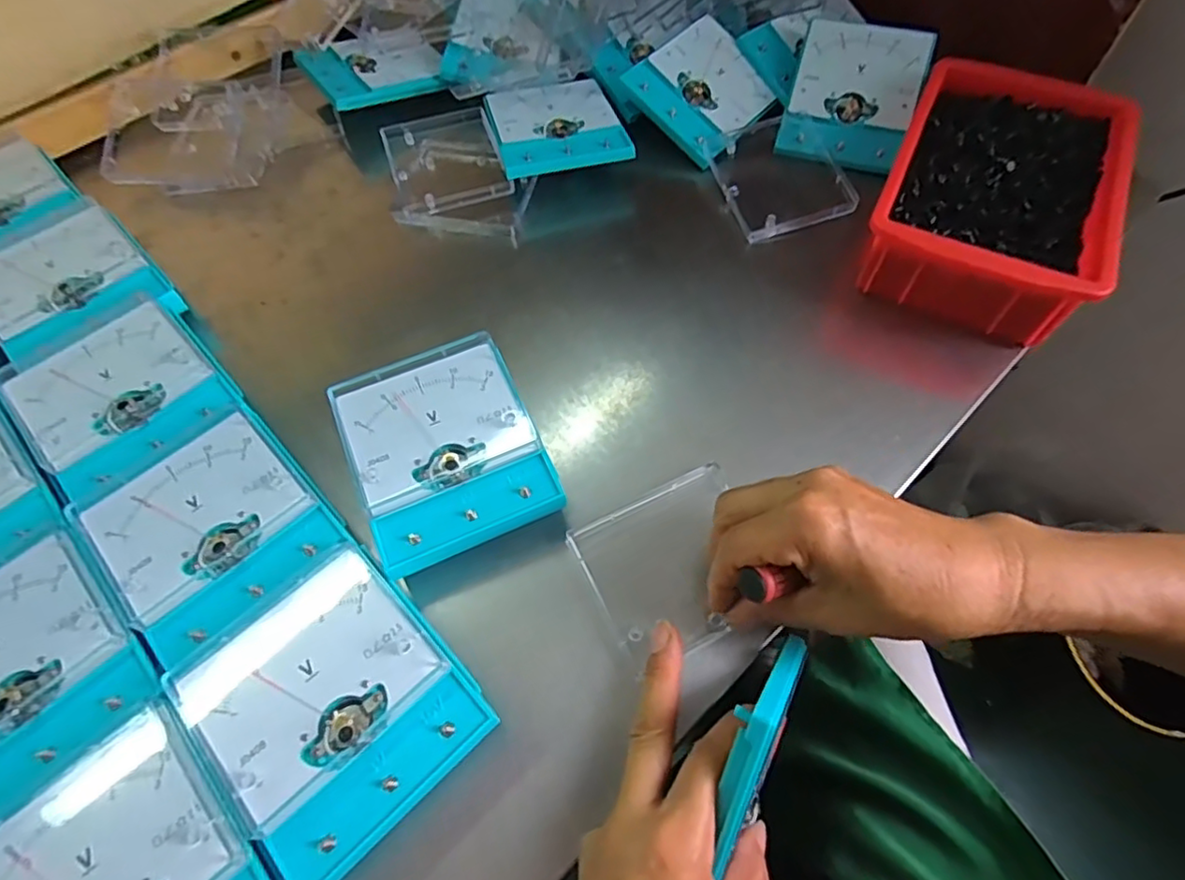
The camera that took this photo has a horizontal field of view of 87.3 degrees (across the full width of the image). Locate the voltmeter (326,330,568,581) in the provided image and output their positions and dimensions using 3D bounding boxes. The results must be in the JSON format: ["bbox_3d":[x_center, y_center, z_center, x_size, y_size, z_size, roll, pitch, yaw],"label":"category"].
[{"bbox_3d":[-0.081,0.008,0.352,0.098,0.038,0.121,-23,63,-11],"label":"voltmeter"}]

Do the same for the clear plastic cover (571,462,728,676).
[{"bbox_3d":[0.045,0.065,0.334,0.094,0.008,0.085,-25,63,-12],"label":"clear plastic cover"}]

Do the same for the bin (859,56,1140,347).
[{"bbox_3d":[0.273,-0.165,0.430,0.131,0.075,0.194,24,64,14],"label":"bin"}]

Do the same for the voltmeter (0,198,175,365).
[{"bbox_3d":[-0.352,-0.102,0.422,0.100,0.042,0.121,-40,67,-19],"label":"voltmeter"}]

